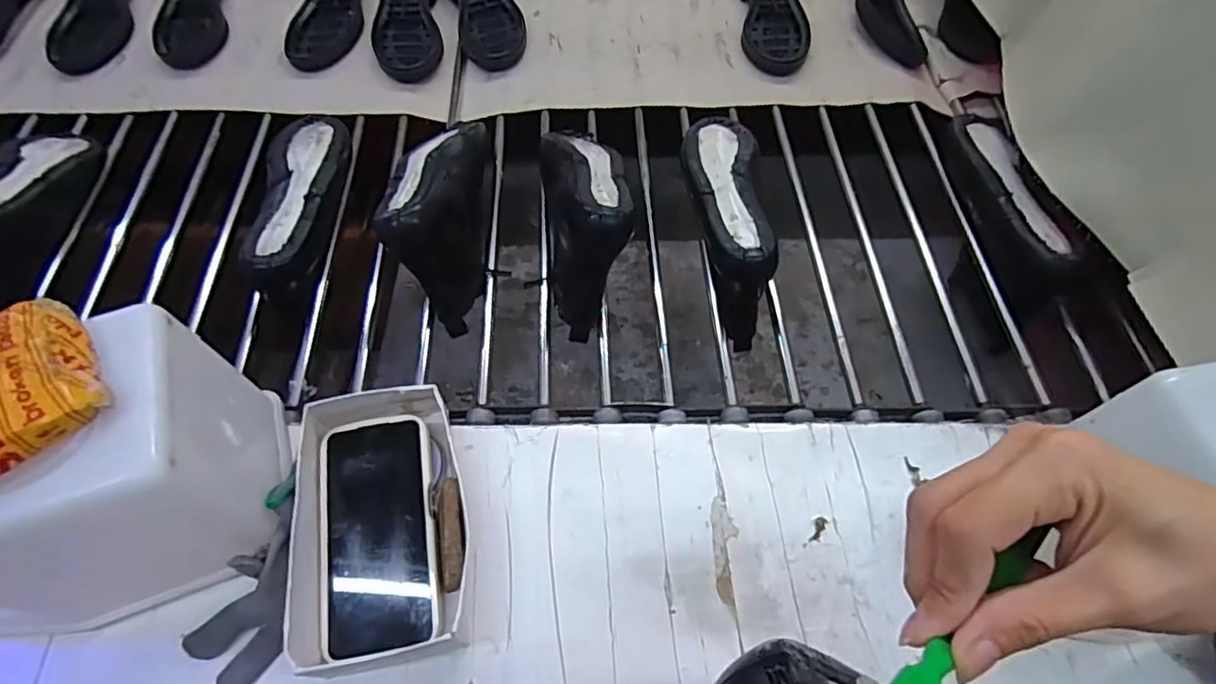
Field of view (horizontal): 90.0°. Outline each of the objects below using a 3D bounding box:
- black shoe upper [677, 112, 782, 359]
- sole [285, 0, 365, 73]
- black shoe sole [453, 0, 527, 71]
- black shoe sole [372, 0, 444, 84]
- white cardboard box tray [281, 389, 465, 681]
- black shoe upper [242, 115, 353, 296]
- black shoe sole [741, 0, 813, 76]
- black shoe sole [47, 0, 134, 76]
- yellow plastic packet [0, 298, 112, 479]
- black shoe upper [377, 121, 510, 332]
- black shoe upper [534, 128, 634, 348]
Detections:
[{"bbox_3d":[0.122,-0.135,0.659,0.078,0.117,0.253,-1,60,0],"label":"black shoe upper"},{"bbox_3d":[-0.394,-0.480,0.862,0.093,0.030,0.238,-2,61,0],"label":"sole"},{"bbox_3d":[-0.179,-0.484,0.866,0.088,0.024,0.255,-16,62,-8],"label":"black shoe sole"},{"bbox_3d":[-0.283,-0.462,0.856,0.091,0.023,0.251,-8,62,-3],"label":"black shoe sole"},{"bbox_3d":[-0.162,0.127,0.447,0.115,0.053,0.186,-9,60,-5],"label":"white cardboard box tray"},{"bbox_3d":[-0.331,-0.155,0.661,0.076,0.077,0.235,1,61,1],"label":"black shoe upper"},{"bbox_3d":[0.230,-0.474,0.852,0.087,0.027,0.254,1,61,1],"label":"black shoe sole"},{"bbox_3d":[-0.746,-0.476,0.871,0.107,0.026,0.233,-16,62,-8],"label":"black shoe sole"},{"bbox_3d":[-0.331,0.026,0.332,0.086,0.021,0.090,-40,67,-20],"label":"yellow plastic packet"},{"bbox_3d":[-0.172,-0.141,0.632,0.106,0.109,0.249,-9,62,-4],"label":"black shoe upper"},{"bbox_3d":[-0.023,-0.143,0.625,0.082,0.116,0.253,-7,62,-3],"label":"black shoe upper"}]

